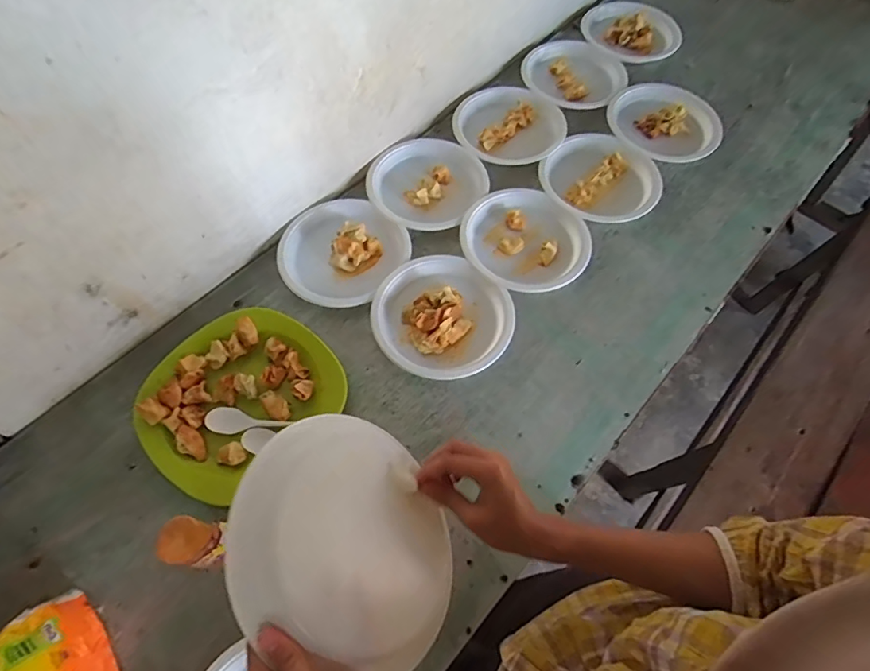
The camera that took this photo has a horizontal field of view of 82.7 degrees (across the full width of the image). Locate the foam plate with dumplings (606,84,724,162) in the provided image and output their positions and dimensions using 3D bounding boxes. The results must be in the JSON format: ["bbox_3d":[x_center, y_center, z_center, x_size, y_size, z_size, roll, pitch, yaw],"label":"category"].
[{"bbox_3d":[0.434,-0.401,0.922,0.206,0.047,0.192,3,63,-7],"label":"foam plate with dumplings"}]

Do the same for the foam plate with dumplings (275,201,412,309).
[{"bbox_3d":[-0.147,-0.138,0.782,0.185,0.035,0.191,0,62,0],"label":"foam plate with dumplings"}]

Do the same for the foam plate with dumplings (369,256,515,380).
[{"bbox_3d":[0.010,-0.031,0.727,0.194,0.032,0.192,0,62,0],"label":"foam plate with dumplings"}]

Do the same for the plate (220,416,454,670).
[{"bbox_3d":[-0.064,0.164,0.383,0.173,0.024,0.197,-15,81,-48],"label":"plate"}]

